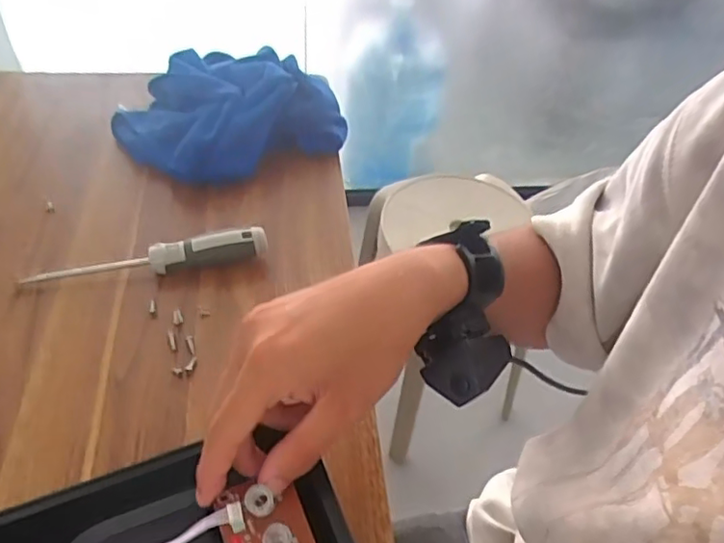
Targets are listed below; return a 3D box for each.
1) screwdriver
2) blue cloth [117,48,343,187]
[{"bbox_3d":[-0.162,-0.010,0.464,0.177,0.027,0.018,-7,47,-12],"label":"screwdriver"},{"bbox_3d":[-0.130,-0.158,0.591,0.202,0.066,0.163,-20,51,-23],"label":"blue cloth"}]

